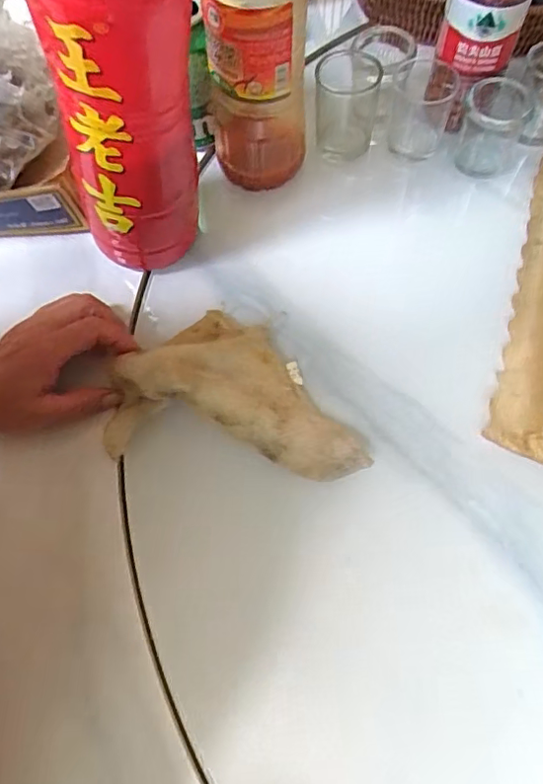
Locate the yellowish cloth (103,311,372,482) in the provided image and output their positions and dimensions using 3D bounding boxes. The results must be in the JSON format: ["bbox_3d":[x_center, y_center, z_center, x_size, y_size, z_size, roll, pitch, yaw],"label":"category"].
[{"bbox_3d":[-0.023,-0.011,0.392,0.175,0.053,0.118,6,66,6],"label":"yellowish cloth"}]

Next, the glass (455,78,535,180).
[{"bbox_3d":[0.194,-0.232,0.488,0.061,0.062,0.064,18,68,11],"label":"glass"}]

